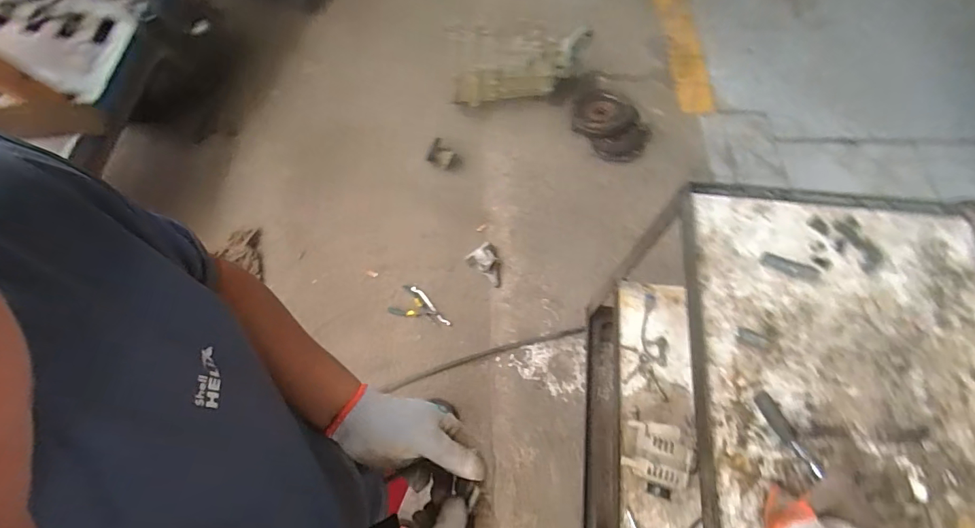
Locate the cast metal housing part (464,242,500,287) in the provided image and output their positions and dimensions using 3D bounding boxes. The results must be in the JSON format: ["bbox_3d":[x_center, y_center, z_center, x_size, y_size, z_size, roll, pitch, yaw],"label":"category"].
[{"bbox_3d":[0.010,0.003,1.566,0.105,0.039,0.149,-35,74,-15],"label":"cast metal housing part"}]

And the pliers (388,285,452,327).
[{"bbox_3d":[-0.222,0.139,1.551,0.216,0.017,0.102,12,68,2],"label":"pliers"}]

